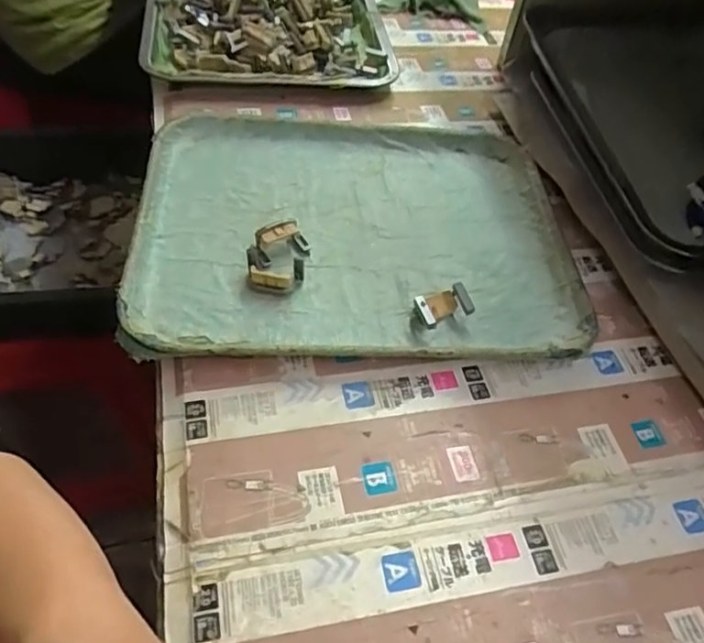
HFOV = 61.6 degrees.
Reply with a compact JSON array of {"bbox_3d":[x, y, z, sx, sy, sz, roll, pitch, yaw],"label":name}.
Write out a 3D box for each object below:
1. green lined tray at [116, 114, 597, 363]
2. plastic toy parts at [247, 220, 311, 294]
[{"bbox_3d":[0.006,-0.081,0.486,0.334,0.034,0.264,0,51,-7],"label":"green lined tray"},{"bbox_3d":[-0.055,-0.050,0.448,0.040,0.022,0.059,10,50,2],"label":"plastic toy parts"}]

